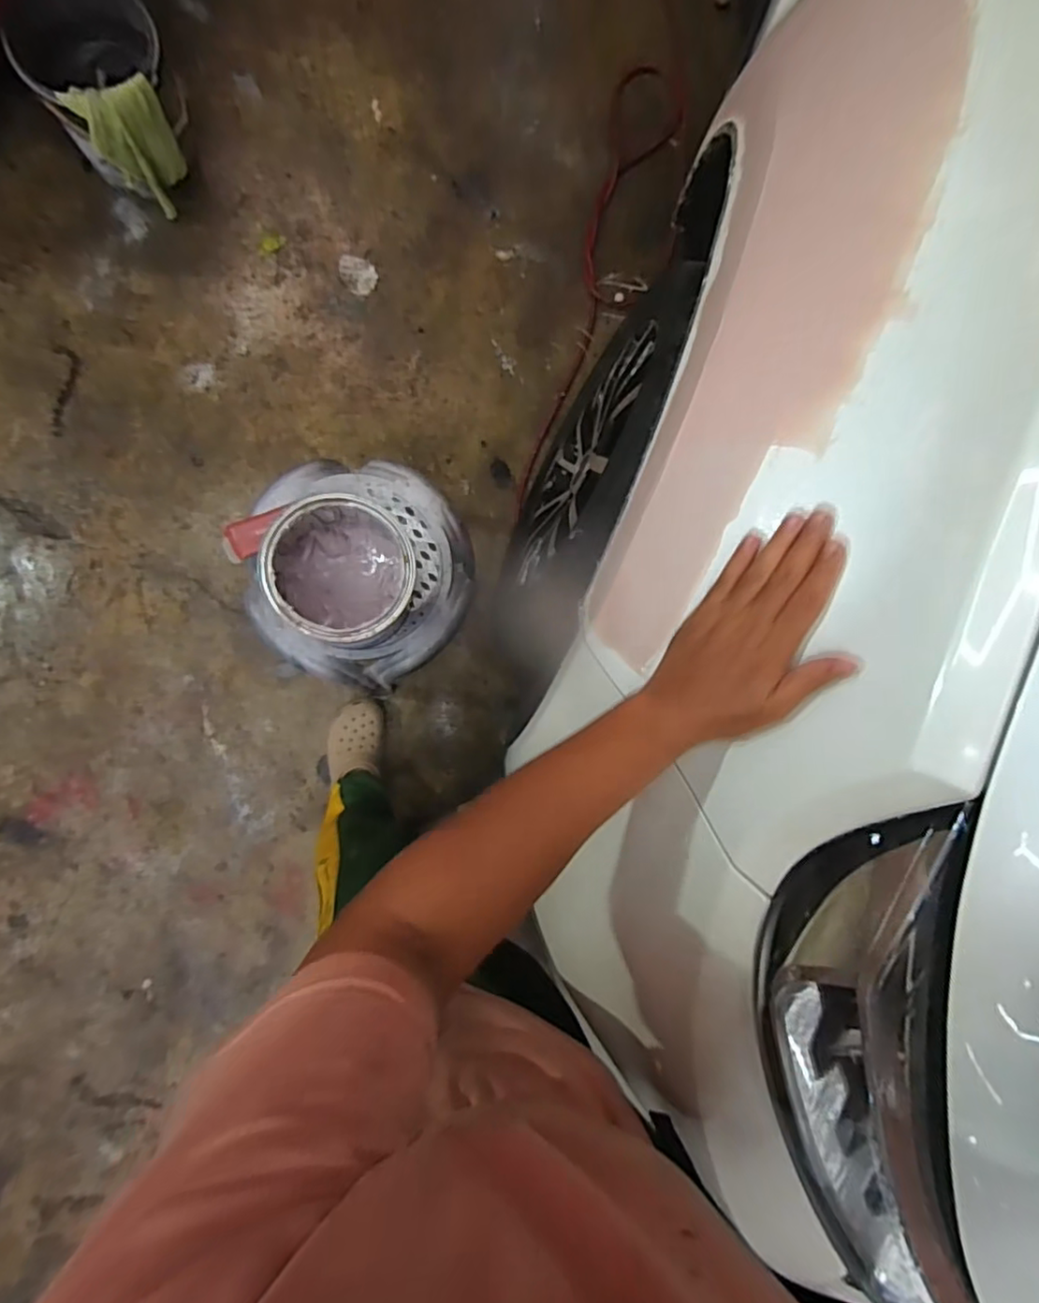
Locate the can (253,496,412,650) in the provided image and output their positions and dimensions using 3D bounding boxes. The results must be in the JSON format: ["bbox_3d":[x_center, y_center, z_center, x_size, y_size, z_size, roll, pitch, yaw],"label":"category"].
[{"bbox_3d":[-0.217,-0.096,0.752,0.166,0.198,0.153,-1,93,-12],"label":"can"}]

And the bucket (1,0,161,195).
[{"bbox_3d":[-0.733,-1.005,1.085,0.217,0.239,0.211,-1,93,-12],"label":"bucket"}]

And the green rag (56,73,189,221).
[{"bbox_3d":[-0.678,-0.900,1.072,0.130,0.216,0.072,-44,100,-7],"label":"green rag"}]

